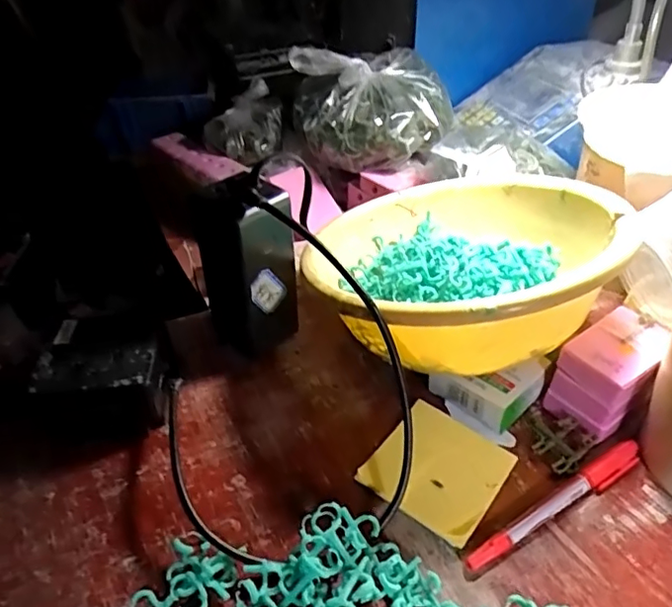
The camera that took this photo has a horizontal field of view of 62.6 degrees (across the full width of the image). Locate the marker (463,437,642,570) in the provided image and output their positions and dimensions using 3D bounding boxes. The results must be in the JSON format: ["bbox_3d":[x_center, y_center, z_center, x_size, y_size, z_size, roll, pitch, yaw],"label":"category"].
[{"bbox_3d":[0.133,0.118,0.326,0.138,0.010,0.015,-23,43,-24],"label":"marker"}]

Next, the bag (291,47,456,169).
[{"bbox_3d":[0.036,-0.200,0.552,0.154,0.090,0.091,-1,39,1],"label":"bag"}]

